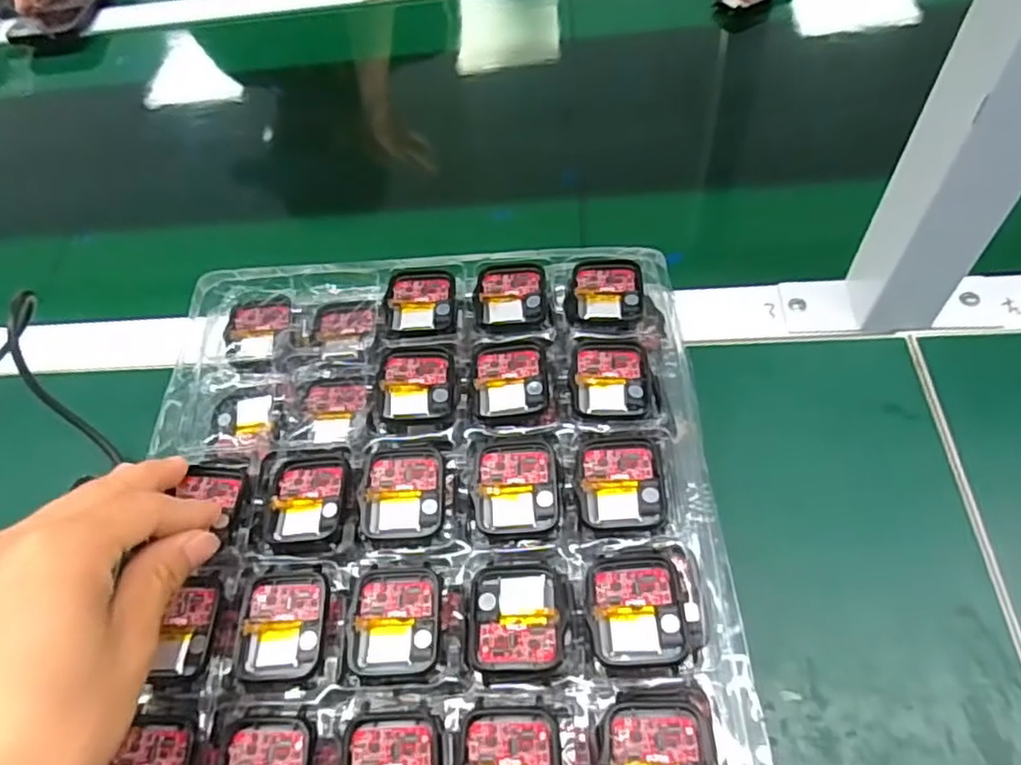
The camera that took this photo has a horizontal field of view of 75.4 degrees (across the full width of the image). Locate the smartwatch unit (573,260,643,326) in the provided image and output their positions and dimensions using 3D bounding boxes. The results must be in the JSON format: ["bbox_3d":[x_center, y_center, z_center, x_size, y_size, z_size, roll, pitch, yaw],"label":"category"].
[{"bbox_3d":[0.052,-0.048,0.350,0.035,0.005,0.041,-3,57,6],"label":"smartwatch unit"}]

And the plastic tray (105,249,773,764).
[{"bbox_3d":[-0.040,0.057,0.305,0.261,0.030,0.283,-3,57,3],"label":"plastic tray"}]

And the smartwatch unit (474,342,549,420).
[{"bbox_3d":[0.000,-0.002,0.323,0.035,0.005,0.041,-5,57,4],"label":"smartwatch unit"}]

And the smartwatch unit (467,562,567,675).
[{"bbox_3d":[0.002,0.094,0.267,0.039,0.006,0.043,-5,57,4],"label":"smartwatch unit"}]

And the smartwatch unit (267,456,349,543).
[{"bbox_3d":[-0.093,0.053,0.305,0.037,0.006,0.043,-3,57,6],"label":"smartwatch unit"}]

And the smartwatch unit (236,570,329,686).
[{"bbox_3d":[-0.095,0.102,0.278,0.036,0.006,0.043,-3,57,6],"label":"smartwatch unit"}]

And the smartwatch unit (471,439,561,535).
[{"bbox_3d":[0.003,0.046,0.296,0.038,0.007,0.042,-4,57,5],"label":"smartwatch unit"}]

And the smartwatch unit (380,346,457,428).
[{"bbox_3d":[-0.046,0.001,0.327,0.038,0.004,0.045,-5,57,5],"label":"smartwatch unit"}]

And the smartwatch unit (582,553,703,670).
[{"bbox_3d":[0.053,0.091,0.265,0.043,0.009,0.043,-5,57,4],"label":"smartwatch unit"}]

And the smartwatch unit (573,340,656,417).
[{"bbox_3d":[0.050,-0.001,0.320,0.038,0.007,0.040,-3,57,6],"label":"smartwatch unit"}]

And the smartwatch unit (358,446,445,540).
[{"bbox_3d":[-0.049,0.050,0.302,0.038,0.006,0.041,-6,57,4],"label":"smartwatch unit"}]

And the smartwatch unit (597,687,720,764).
[{"bbox_3d":[0.053,0.136,0.234,0.039,0.011,0.047,-6,57,4],"label":"smartwatch unit"}]

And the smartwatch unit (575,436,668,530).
[{"bbox_3d":[0.049,0.043,0.293,0.037,0.006,0.042,-4,57,5],"label":"smartwatch unit"}]

